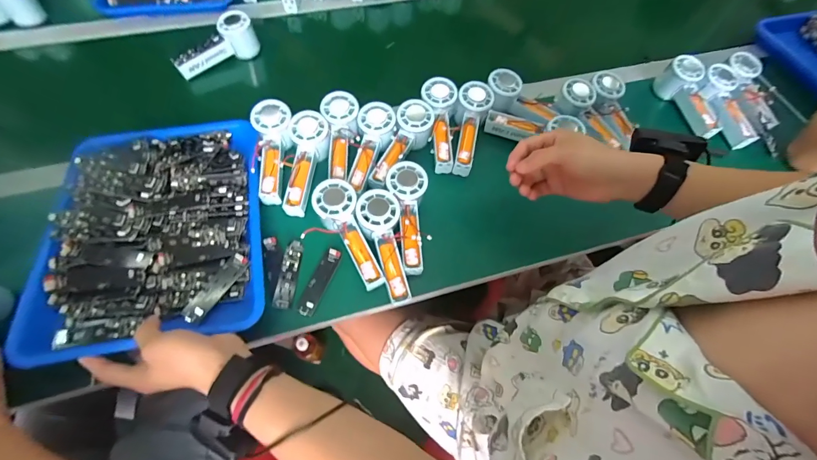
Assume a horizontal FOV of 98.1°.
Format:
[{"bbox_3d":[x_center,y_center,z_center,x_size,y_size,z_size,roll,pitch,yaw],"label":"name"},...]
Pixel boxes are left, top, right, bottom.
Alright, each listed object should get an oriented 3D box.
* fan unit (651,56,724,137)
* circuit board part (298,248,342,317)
[{"bbox_3d":[0.510,-0.239,0.639,0.056,0.056,0.148,-4,64,-6],"label":"fan unit"},{"bbox_3d":[-0.118,0.068,0.471,0.021,0.014,0.092,22,65,7],"label":"circuit board part"}]

